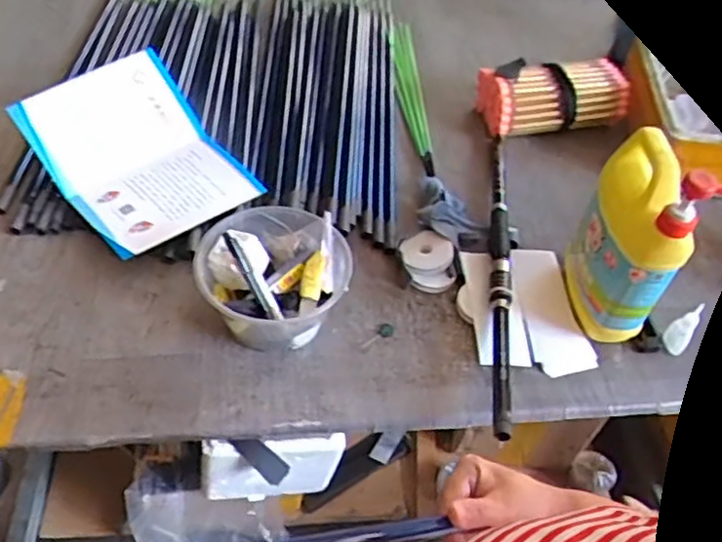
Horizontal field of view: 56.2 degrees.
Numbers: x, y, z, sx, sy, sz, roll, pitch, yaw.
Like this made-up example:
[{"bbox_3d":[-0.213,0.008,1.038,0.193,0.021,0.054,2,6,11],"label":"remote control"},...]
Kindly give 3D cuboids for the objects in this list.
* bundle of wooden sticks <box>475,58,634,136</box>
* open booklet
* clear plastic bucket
[{"bbox_3d":[0.306,-0.275,1.079,0.223,0.079,0.104,-6,51,-12],"label":"bundle of wooden sticks"},{"bbox_3d":[-0.294,-0.158,0.896,0.214,0.041,0.277,-34,77,-28],"label":"open booklet"},{"bbox_3d":[-0.100,0.013,0.771,0.164,0.090,0.158,3,50,-4],"label":"clear plastic bucket"}]

